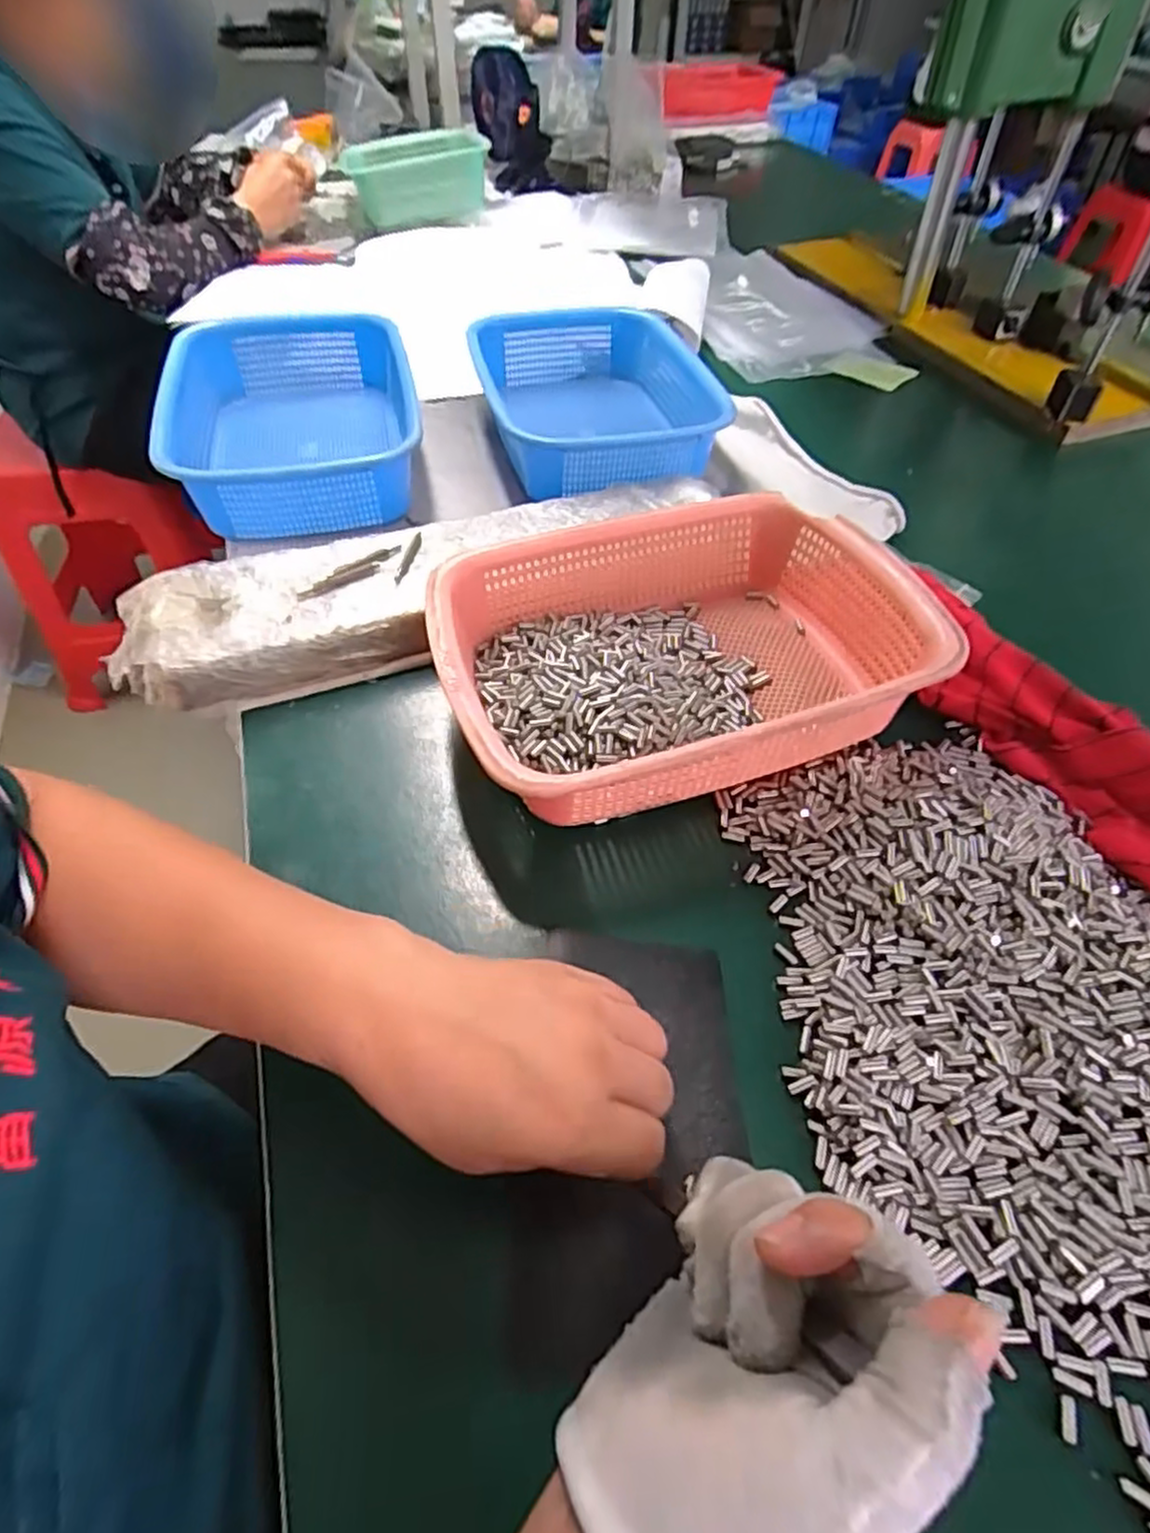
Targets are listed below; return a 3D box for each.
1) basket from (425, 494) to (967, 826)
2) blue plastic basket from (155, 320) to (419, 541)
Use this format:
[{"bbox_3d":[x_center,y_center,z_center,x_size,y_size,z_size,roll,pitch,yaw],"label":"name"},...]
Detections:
[{"bbox_3d":[0.063,-0.072,0.464,0.287,0.078,0.213,-16,52,-13],"label":"basket"},{"bbox_3d":[-0.248,-0.303,0.658,0.199,0.097,0.276,-9,51,-8],"label":"blue plastic basket"}]

